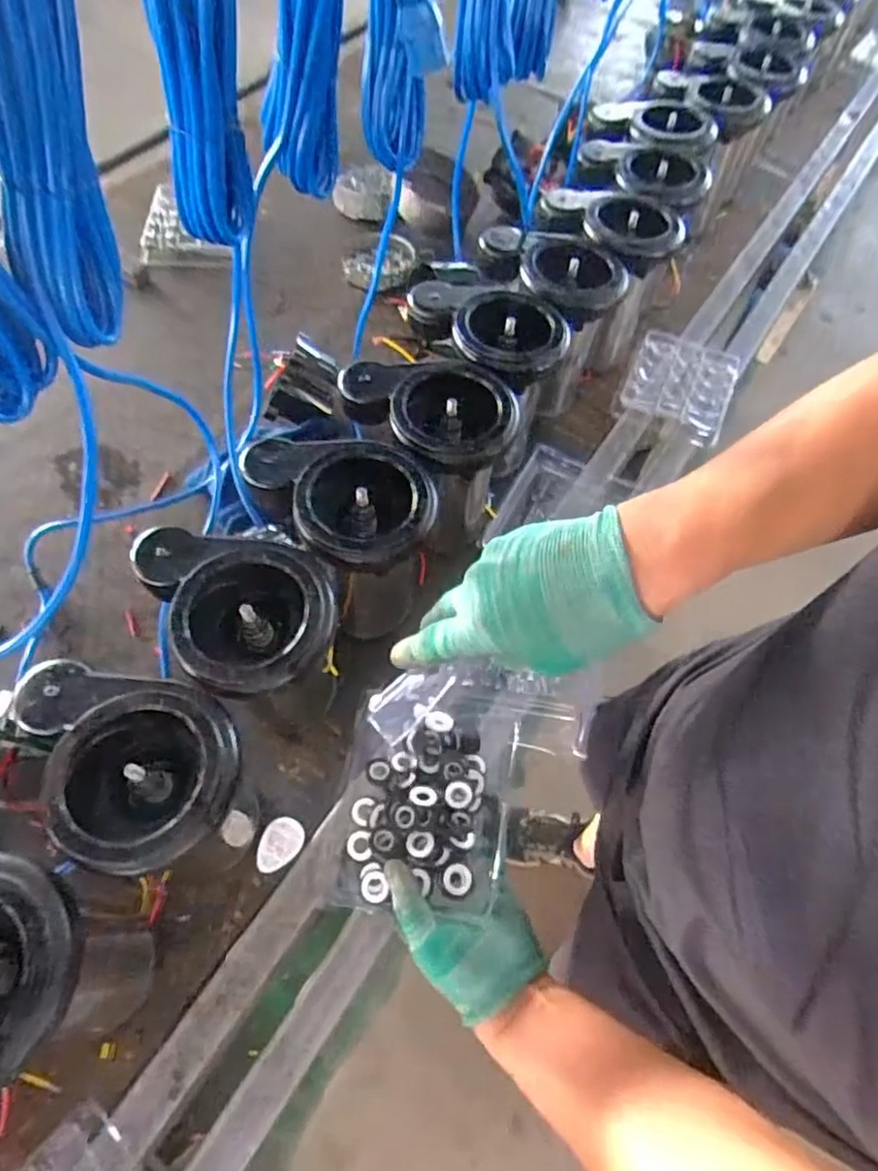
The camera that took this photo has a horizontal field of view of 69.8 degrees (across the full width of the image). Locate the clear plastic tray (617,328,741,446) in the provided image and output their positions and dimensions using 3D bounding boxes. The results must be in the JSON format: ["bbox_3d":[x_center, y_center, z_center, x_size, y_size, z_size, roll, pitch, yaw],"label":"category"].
[{"bbox_3d":[0.324,-0.271,0.844,0.134,0.018,0.175,23,62,9],"label":"clear plastic tray"}]

